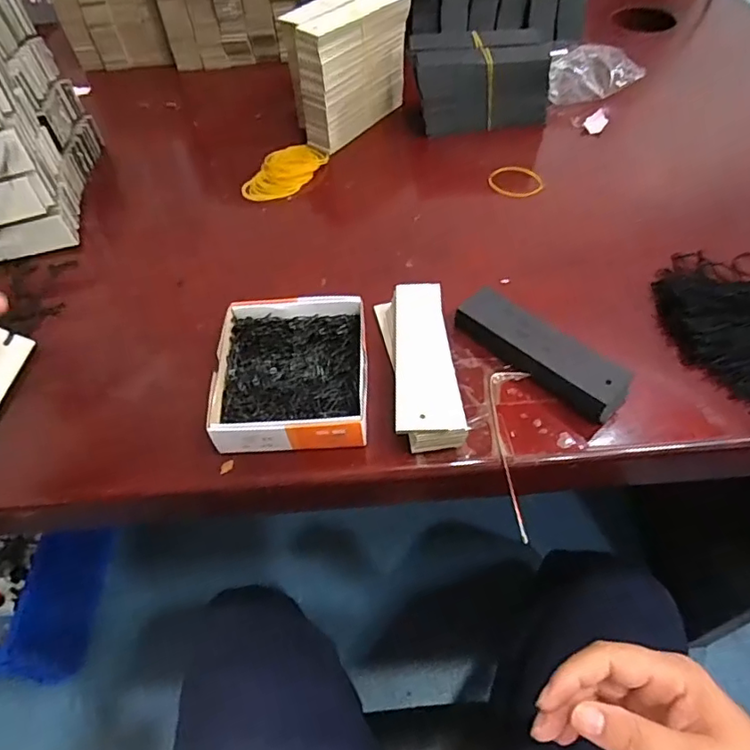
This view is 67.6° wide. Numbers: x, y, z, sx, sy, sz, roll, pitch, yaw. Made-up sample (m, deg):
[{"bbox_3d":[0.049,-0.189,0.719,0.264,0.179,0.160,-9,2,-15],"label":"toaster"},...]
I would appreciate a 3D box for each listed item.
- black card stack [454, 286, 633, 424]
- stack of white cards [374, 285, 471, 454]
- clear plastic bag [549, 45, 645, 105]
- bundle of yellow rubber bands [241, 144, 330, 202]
[{"bbox_3d":[0.113,-0.016,0.391,0.037,0.027,0.127,-34,58,-20],"label":"black card stack"},{"bbox_3d":[0.031,-0.007,0.387,0.045,0.029,0.132,-7,53,-1],"label":"stack of white cards"},{"bbox_3d":[0.244,-0.338,0.639,0.111,0.050,0.058,-19,54,-10],"label":"clear plastic bag"},{"bbox_3d":[-0.089,-0.206,0.564,0.049,0.017,0.091,28,60,23],"label":"bundle of yellow rubber bands"}]

